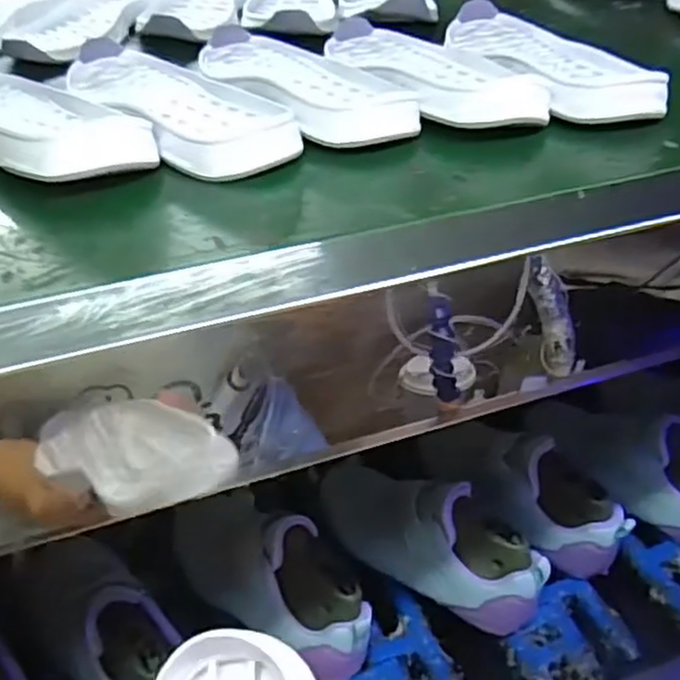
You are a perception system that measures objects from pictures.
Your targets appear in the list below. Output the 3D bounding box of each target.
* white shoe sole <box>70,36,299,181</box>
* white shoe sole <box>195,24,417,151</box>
[{"bbox_3d":[-0.110,-0.147,0.442,0.079,0.047,0.216,-21,34,-33],"label":"white shoe sole"},{"bbox_3d":[-0.032,-0.170,0.468,0.087,0.041,0.223,-12,30,-20],"label":"white shoe sole"}]

